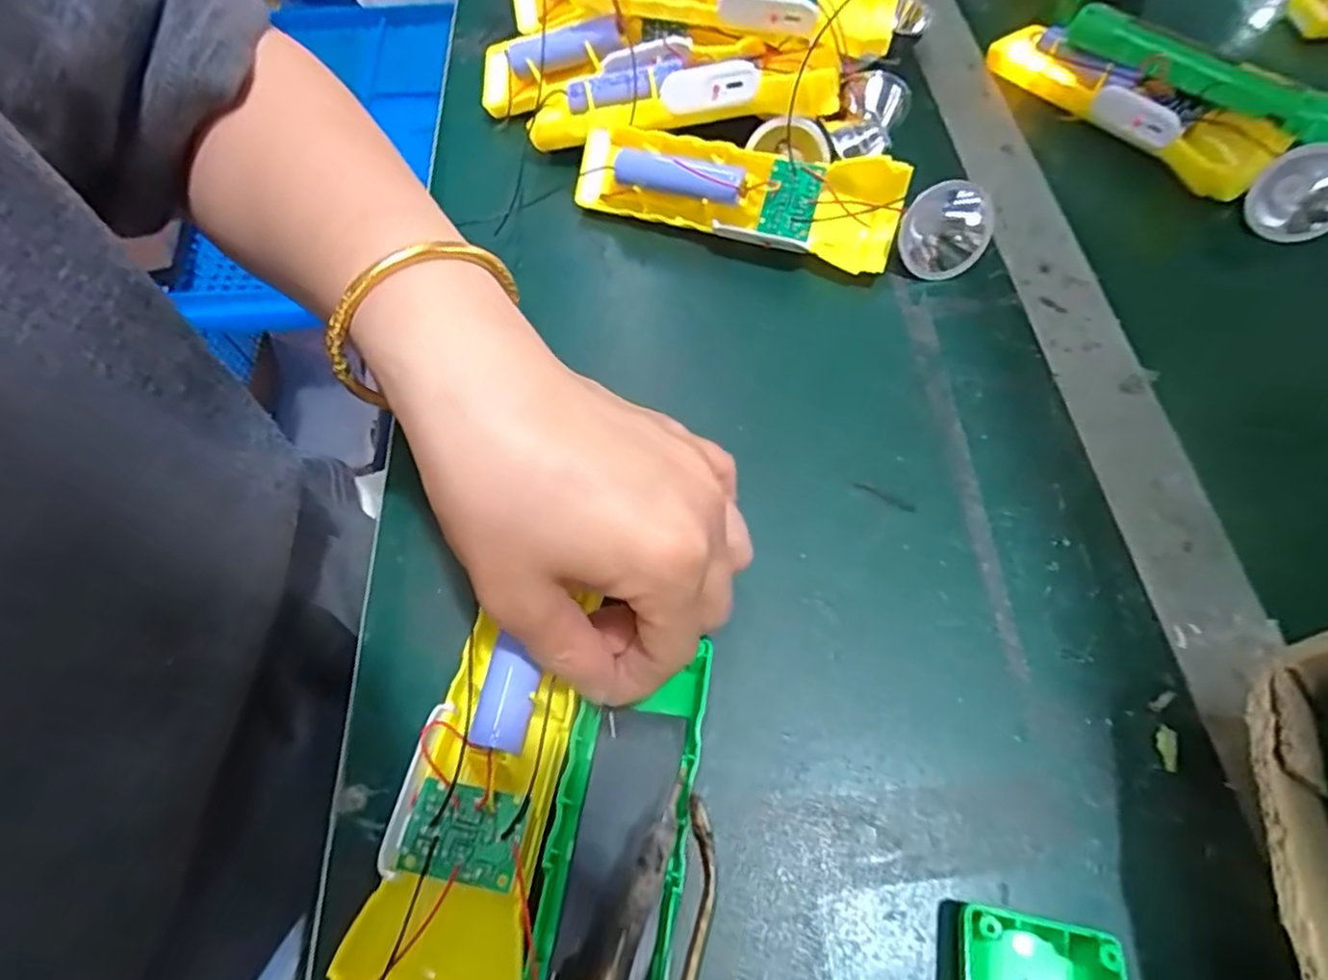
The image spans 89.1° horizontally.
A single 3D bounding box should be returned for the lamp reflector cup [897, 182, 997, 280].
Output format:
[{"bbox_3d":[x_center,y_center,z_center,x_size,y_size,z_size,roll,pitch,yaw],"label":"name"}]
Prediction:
[{"bbox_3d":[0.135,-0.126,0.326,0.039,0.040,0.029,18,68,12],"label":"lamp reflector cup"}]

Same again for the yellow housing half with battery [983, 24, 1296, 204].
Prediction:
[{"bbox_3d":[0.261,-0.225,0.388,0.036,0.028,0.166,-36,67,-12],"label":"yellow housing half with battery"}]

